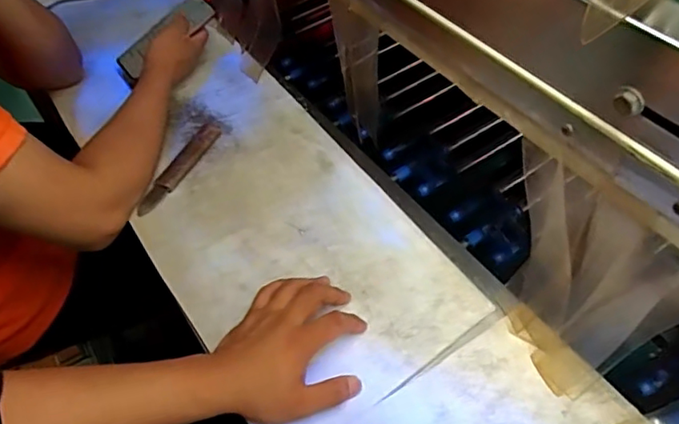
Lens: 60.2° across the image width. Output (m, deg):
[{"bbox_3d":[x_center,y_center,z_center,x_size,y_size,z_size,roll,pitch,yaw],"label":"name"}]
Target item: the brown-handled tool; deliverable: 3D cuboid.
[{"bbox_3d":[-0.205,-0.060,0.770,0.026,0.016,0.170,15,54,18],"label":"brown-handled tool"}]

